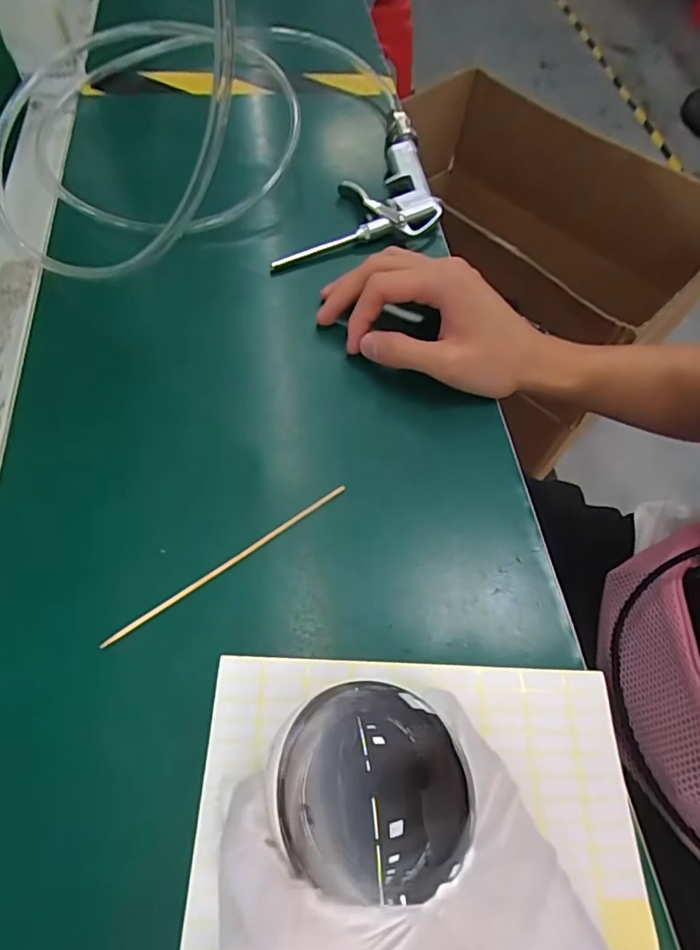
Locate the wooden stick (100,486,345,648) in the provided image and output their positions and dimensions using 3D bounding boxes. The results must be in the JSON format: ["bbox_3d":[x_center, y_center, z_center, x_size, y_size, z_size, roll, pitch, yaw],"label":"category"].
[{"bbox_3d":[-0.062,0.045,0.289,0.147,0.004,0.004,-32,68,-20],"label":"wooden stick"}]

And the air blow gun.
[{"bbox_3d":[0.030,-0.220,0.433,0.085,0.025,0.198,25,62,10],"label":"air blow gun"}]

